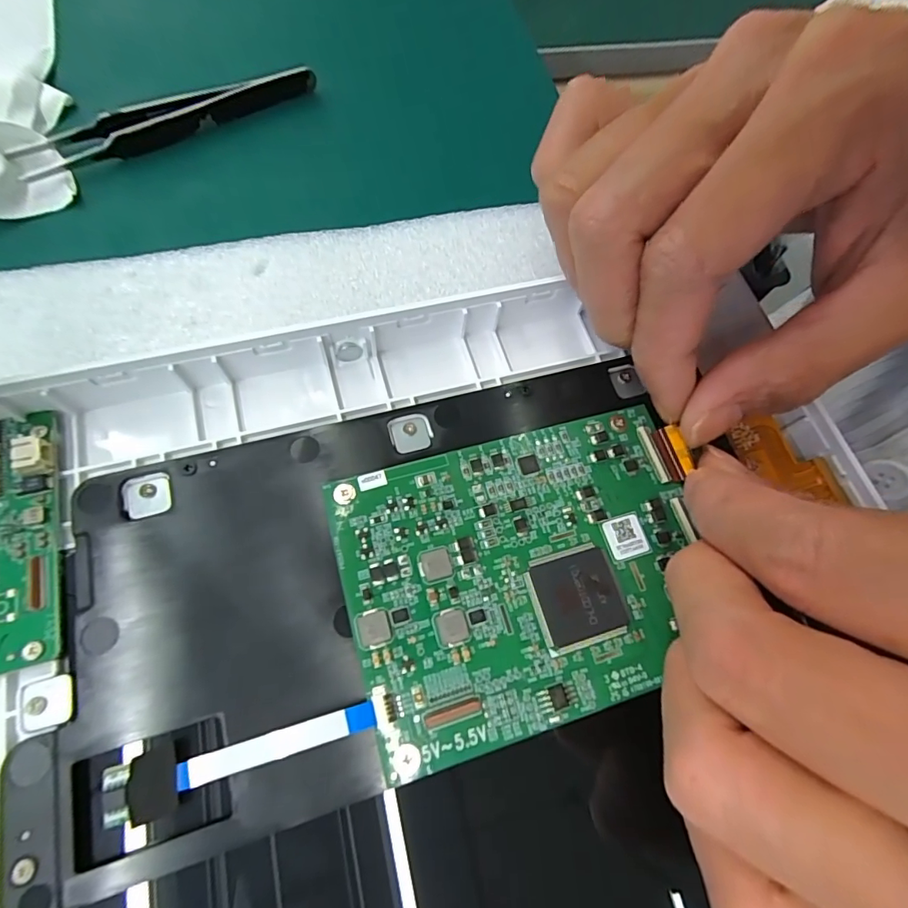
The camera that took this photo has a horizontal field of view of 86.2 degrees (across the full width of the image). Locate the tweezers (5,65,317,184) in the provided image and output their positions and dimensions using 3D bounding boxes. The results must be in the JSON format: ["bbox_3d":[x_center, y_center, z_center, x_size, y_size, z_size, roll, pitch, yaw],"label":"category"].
[{"bbox_3d":[-0.109,-0.132,0.189,0.114,0.011,0.015,-31,74,-16],"label":"tweezers"}]

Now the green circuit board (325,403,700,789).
[{"bbox_3d":[0.019,0.028,0.122,0.090,0.004,0.068,-14,67,-10],"label":"green circuit board"}]

